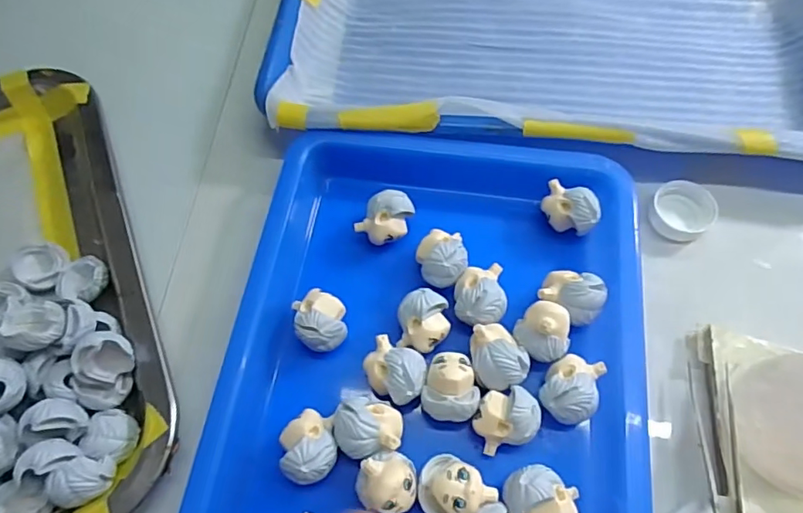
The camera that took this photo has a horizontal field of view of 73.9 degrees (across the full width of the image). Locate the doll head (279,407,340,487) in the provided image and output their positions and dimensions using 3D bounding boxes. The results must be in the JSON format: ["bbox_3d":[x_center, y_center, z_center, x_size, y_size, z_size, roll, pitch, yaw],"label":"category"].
[{"bbox_3d":[-0.039,0.079,0.220,0.022,0.023,0.025,-34,67,-12],"label":"doll head"}]

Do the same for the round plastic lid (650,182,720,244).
[{"bbox_3d":[0.144,-0.024,0.274,0.030,0.008,0.031,-1,65,3],"label":"round plastic lid"}]

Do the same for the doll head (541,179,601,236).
[{"bbox_3d":[0.083,-0.022,0.266,0.027,0.024,0.018,28,70,15],"label":"doll head"}]

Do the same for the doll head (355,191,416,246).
[{"bbox_3d":[-0.007,-0.018,0.266,0.020,0.021,0.026,31,70,16],"label":"doll head"}]

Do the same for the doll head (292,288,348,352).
[{"bbox_3d":[-0.036,0.030,0.245,0.021,0.023,0.027,-12,65,-2],"label":"doll head"}]

